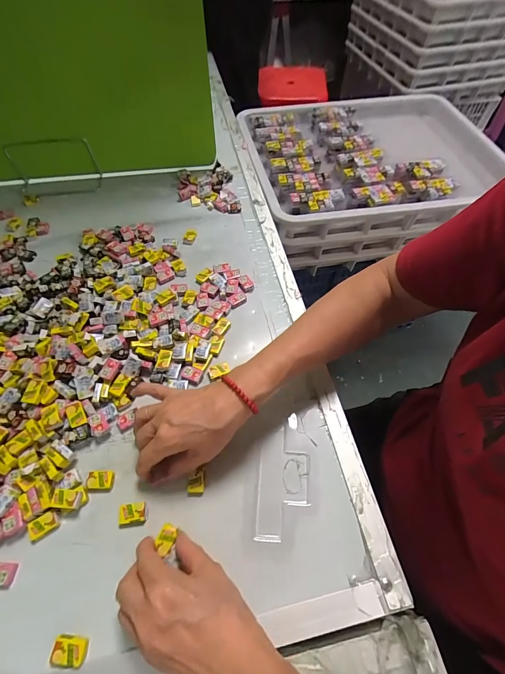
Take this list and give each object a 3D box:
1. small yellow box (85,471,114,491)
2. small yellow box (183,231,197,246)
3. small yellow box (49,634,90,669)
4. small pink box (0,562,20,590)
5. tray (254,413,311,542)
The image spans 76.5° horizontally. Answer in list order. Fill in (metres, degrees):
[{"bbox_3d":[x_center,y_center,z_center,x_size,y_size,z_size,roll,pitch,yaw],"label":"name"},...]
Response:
[{"bbox_3d":[-0.159,0.150,0.336,0.027,0.007,0.019,-1,59,-1],"label":"small yellow box"},{"bbox_3d":[-0.106,-0.170,0.542,0.020,0.007,0.031,8,59,4],"label":"small yellow box"},{"bbox_3d":[-0.152,0.261,0.266,0.027,0.008,0.019,4,59,1],"label":"small yellow box"},{"bbox_3d":[-0.233,0.219,0.293,0.027,0.010,0.020,2,59,0],"label":"small pink box"},{"bbox_3d":[0.034,0.146,0.345,0.053,0.007,0.123,5,59,2],"label":"tray"}]

